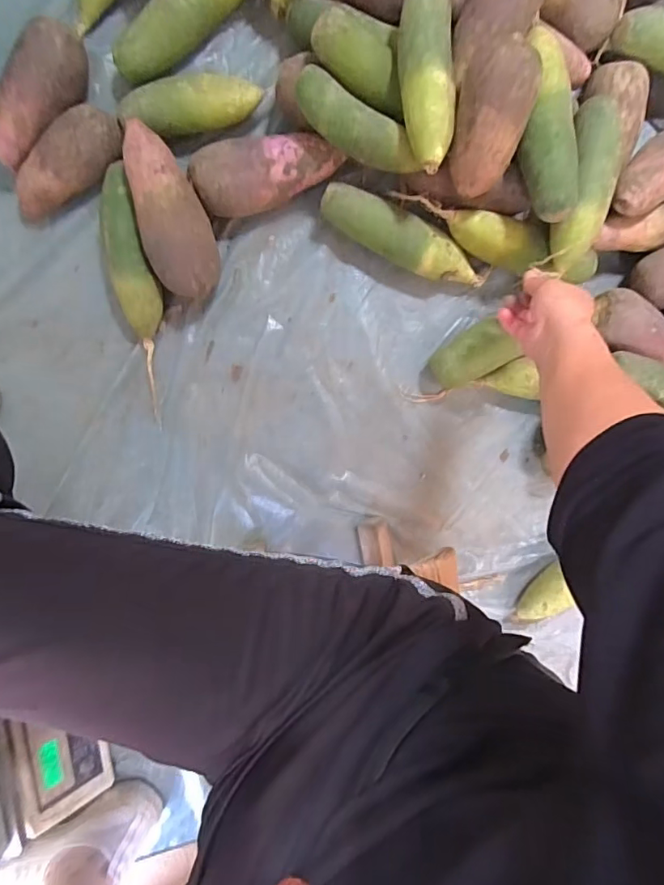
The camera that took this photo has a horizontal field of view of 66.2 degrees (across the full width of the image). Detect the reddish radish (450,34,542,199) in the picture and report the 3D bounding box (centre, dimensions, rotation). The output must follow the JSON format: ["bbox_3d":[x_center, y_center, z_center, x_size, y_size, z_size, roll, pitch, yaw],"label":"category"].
[{"bbox_3d":[0.160,-0.328,0.520,0.066,0.064,0.131,17,135,12],"label":"reddish radish"}]

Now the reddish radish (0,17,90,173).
[{"bbox_3d":[-0.319,-0.374,0.556,0.056,0.069,0.150,33,93,-8],"label":"reddish radish"}]

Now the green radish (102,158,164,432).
[{"bbox_3d":[-0.225,-0.169,0.595,0.054,0.054,0.274,-13,97,-4],"label":"green radish"}]

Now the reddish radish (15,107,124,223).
[{"bbox_3d":[-0.294,-0.305,0.568,0.069,0.061,0.146,38,92,-8],"label":"reddish radish"}]

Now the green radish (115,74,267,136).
[{"bbox_3d":[-0.158,-0.376,0.576,0.157,0.056,0.050,-19,98,-3],"label":"green radish"}]

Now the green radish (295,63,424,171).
[{"bbox_3d":[0.028,-0.332,0.544,0.149,0.055,0.047,26,93,-7],"label":"green radish"}]

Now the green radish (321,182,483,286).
[{"bbox_3d":[0.083,-0.241,0.612,0.209,0.058,0.051,26,94,-7],"label":"green radish"}]

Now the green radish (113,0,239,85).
[{"bbox_3d":[-0.155,-0.476,0.564,0.206,0.054,0.052,-43,98,1],"label":"green radish"}]

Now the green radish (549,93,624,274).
[{"bbox_3d":[0.278,-0.286,0.558,0.064,0.057,0.189,13,95,-6],"label":"green radish"}]

